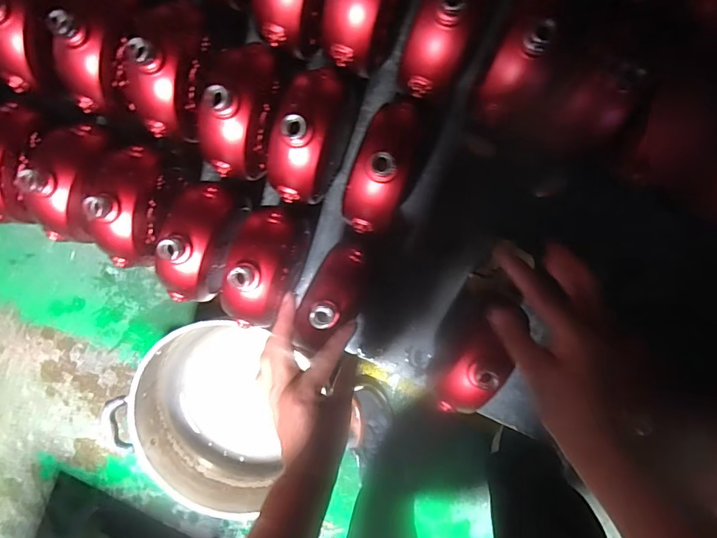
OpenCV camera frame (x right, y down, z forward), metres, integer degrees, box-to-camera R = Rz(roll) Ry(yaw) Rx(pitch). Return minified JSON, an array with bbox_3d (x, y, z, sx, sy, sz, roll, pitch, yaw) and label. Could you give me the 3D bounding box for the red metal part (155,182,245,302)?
[{"bbox_3d":[-0.177,-0.026,0.497,0.066,0.090,0.139,22,100,2],"label":"red metal part"}]

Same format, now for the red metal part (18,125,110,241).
[{"bbox_3d":[-0.328,-0.093,0.489,0.067,0.088,0.129,10,100,4],"label":"red metal part"}]

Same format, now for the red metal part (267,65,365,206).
[{"bbox_3d":[-0.050,-0.145,0.489,0.061,0.140,0.145,17,100,3],"label":"red metal part"}]

